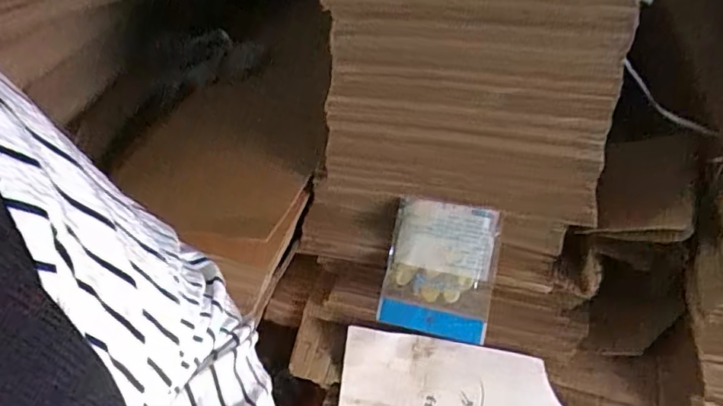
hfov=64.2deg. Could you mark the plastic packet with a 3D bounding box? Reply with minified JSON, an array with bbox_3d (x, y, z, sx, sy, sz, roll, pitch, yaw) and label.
[{"bbox_3d":[0.102,0.088,0.757,0.139,0.177,0.019,10,11,14],"label":"plastic packet"}]

